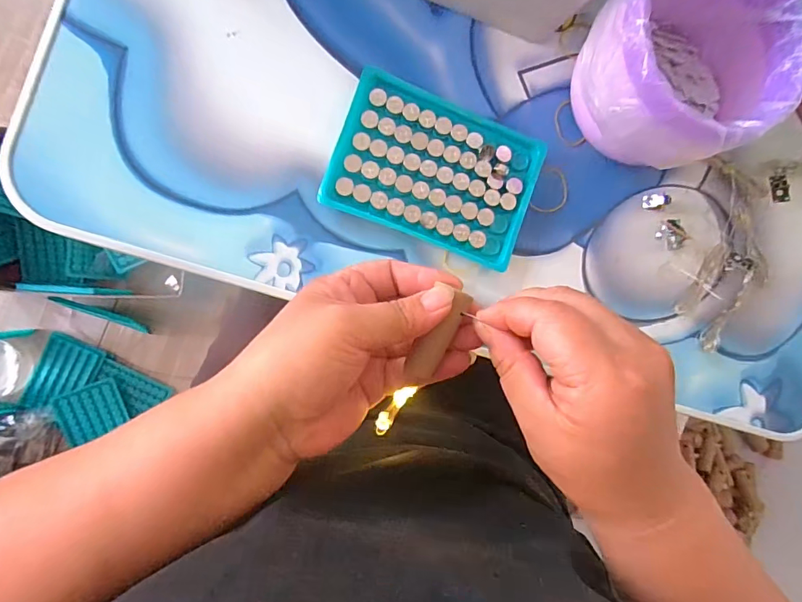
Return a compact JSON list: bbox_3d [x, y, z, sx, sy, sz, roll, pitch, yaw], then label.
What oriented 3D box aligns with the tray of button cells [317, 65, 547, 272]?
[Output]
[{"bbox_3d":[0.024,-0.087,0.292,0.130,0.011,0.095,20,85,-8],"label":"tray of button cells"}]

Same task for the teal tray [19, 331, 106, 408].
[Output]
[{"bbox_3d":[-0.538,0.118,0.706,0.091,0.007,0.115,17,76,-5],"label":"teal tray"}]

